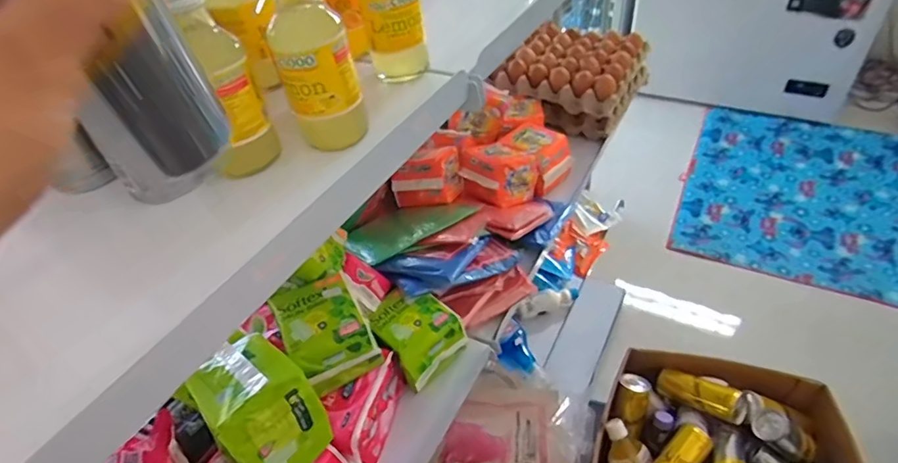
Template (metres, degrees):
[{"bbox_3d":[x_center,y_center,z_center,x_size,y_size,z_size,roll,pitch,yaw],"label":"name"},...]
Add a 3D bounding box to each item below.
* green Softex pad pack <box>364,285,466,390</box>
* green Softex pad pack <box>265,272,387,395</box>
[{"bbox_3d":[-0.045,0.126,0.645,0.092,0.050,0.112,-35,49,-28],"label":"green Softex pad pack"},{"bbox_3d":[-0.141,0.115,0.579,0.086,0.074,0.102,-25,45,-19],"label":"green Softex pad pack"}]

